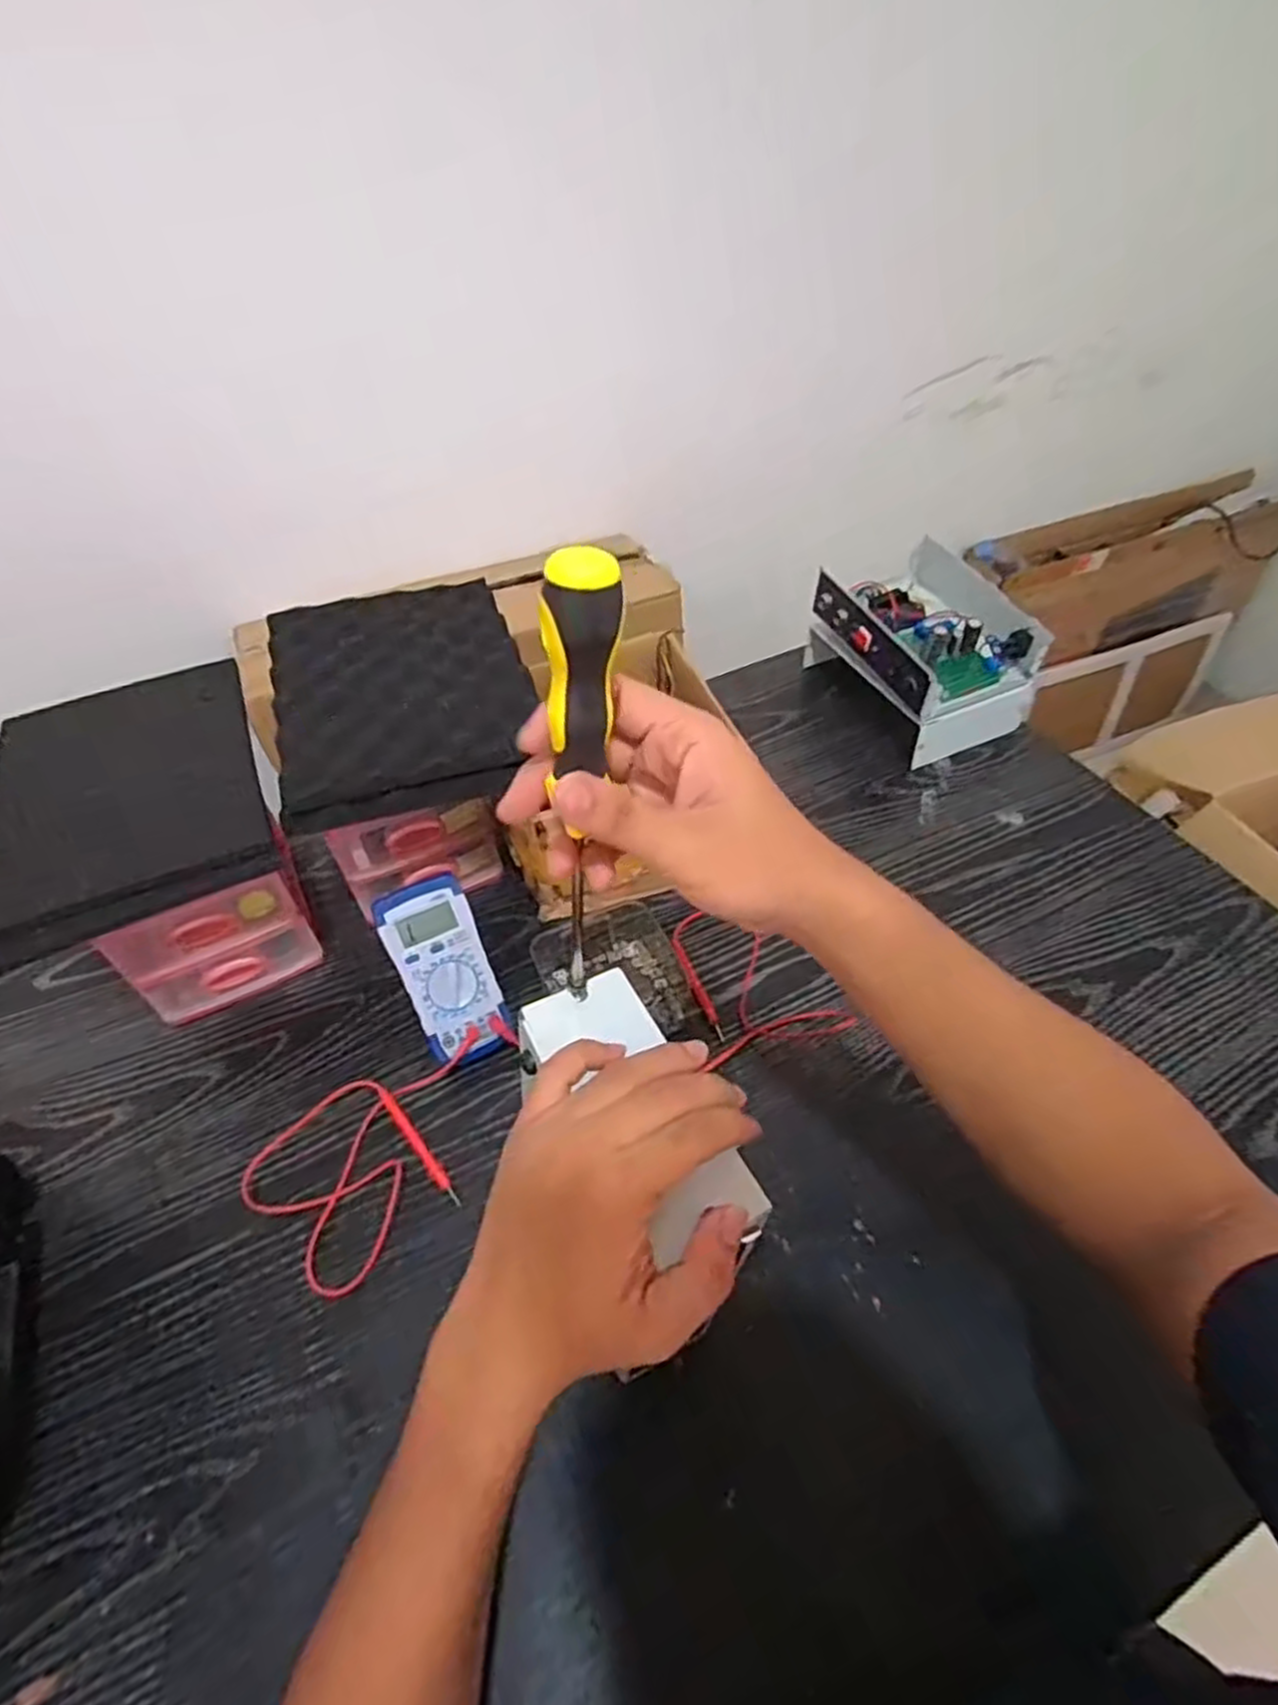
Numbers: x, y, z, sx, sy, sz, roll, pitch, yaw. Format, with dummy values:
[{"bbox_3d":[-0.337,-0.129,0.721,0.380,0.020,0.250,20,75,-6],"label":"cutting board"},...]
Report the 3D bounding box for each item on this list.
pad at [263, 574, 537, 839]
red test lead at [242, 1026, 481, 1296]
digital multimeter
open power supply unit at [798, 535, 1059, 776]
[{"bbox_3d":[-0.196,-0.135,0.634,0.197,0.028,0.263,-16,49,-11],"label":"pad"},{"bbox_3d":[-0.195,0.212,0.539,0.145,0.027,0.168,-2,48,1],"label":"red test lead"},{"bbox_3d":[-0.147,0.093,0.589,0.064,0.028,0.142,-22,93,-15],"label":"digital multimeter"},{"bbox_3d":[0.305,-0.220,0.834,0.154,0.114,0.220,-21,51,-16],"label":"open power supply unit"}]

